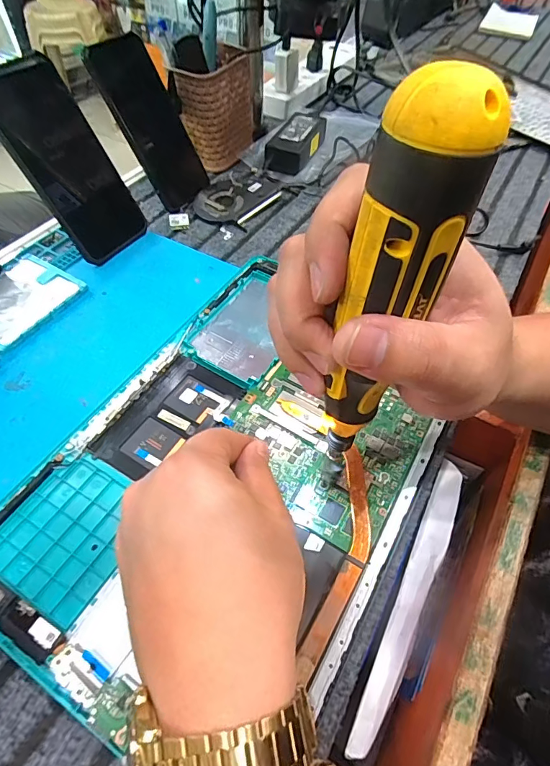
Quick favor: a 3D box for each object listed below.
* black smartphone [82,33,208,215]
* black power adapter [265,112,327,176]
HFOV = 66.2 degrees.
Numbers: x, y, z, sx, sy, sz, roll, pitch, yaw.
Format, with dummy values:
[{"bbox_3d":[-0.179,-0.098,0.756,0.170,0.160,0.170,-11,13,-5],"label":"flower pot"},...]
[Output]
[{"bbox_3d":[-0.129,-0.277,0.455,0.013,0.153,0.078,6,43,44],"label":"black smartphone"},{"bbox_3d":[0.030,-0.318,0.552,0.054,0.024,0.129,16,55,10],"label":"black power adapter"}]

